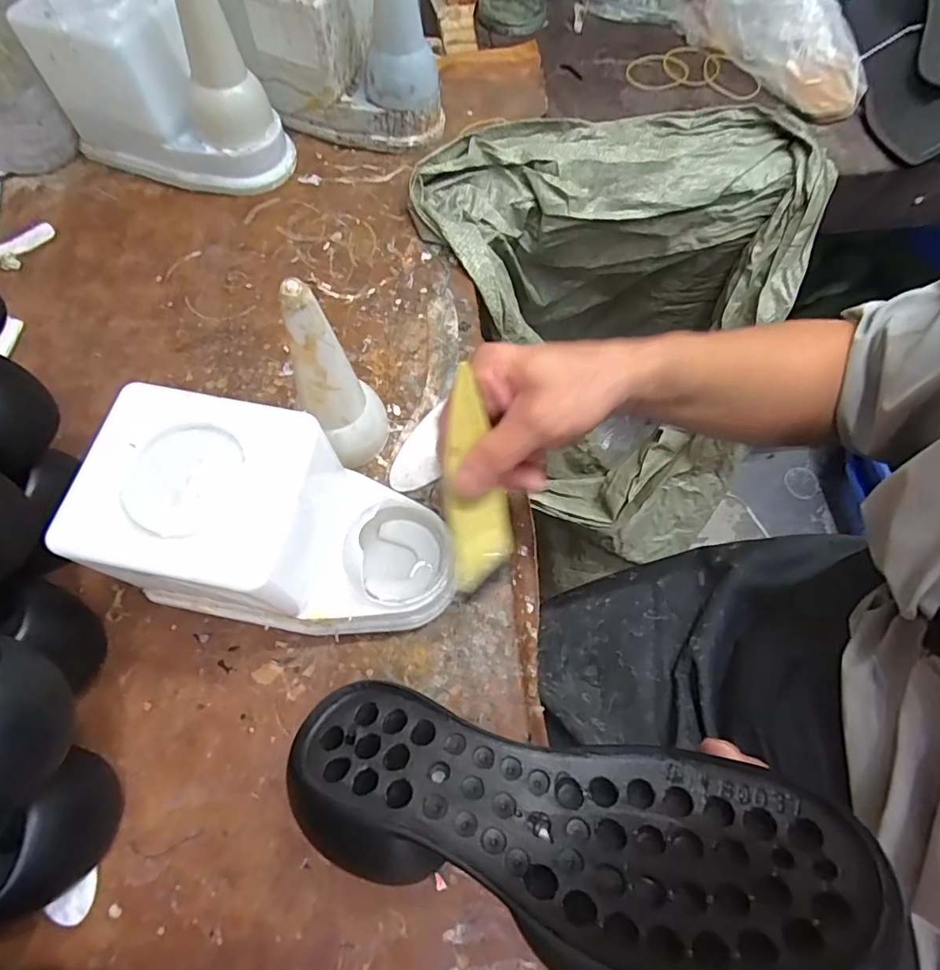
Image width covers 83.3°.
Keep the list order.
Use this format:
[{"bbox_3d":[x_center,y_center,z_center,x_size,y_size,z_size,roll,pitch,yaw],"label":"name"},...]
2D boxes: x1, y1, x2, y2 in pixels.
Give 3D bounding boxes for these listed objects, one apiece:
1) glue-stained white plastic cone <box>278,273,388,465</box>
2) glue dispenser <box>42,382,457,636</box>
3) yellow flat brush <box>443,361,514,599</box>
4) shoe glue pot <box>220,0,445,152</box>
[{"bbox_3d":[-0.083,-0.063,0.343,0.051,0.147,0.047,-17,69,-9],"label":"glue-stained white plastic cone"},{"bbox_3d":[-0.108,0.031,0.320,0.189,0.116,0.109,15,68,4],"label":"glue dispenser"},{"bbox_3d":[0.004,0.000,0.299,0.036,0.013,0.129,-6,108,-5],"label":"yellow flat brush"},{"bbox_3d":[-0.125,-0.418,0.482,0.198,0.154,0.105,33,70,11],"label":"shoe glue pot"}]

